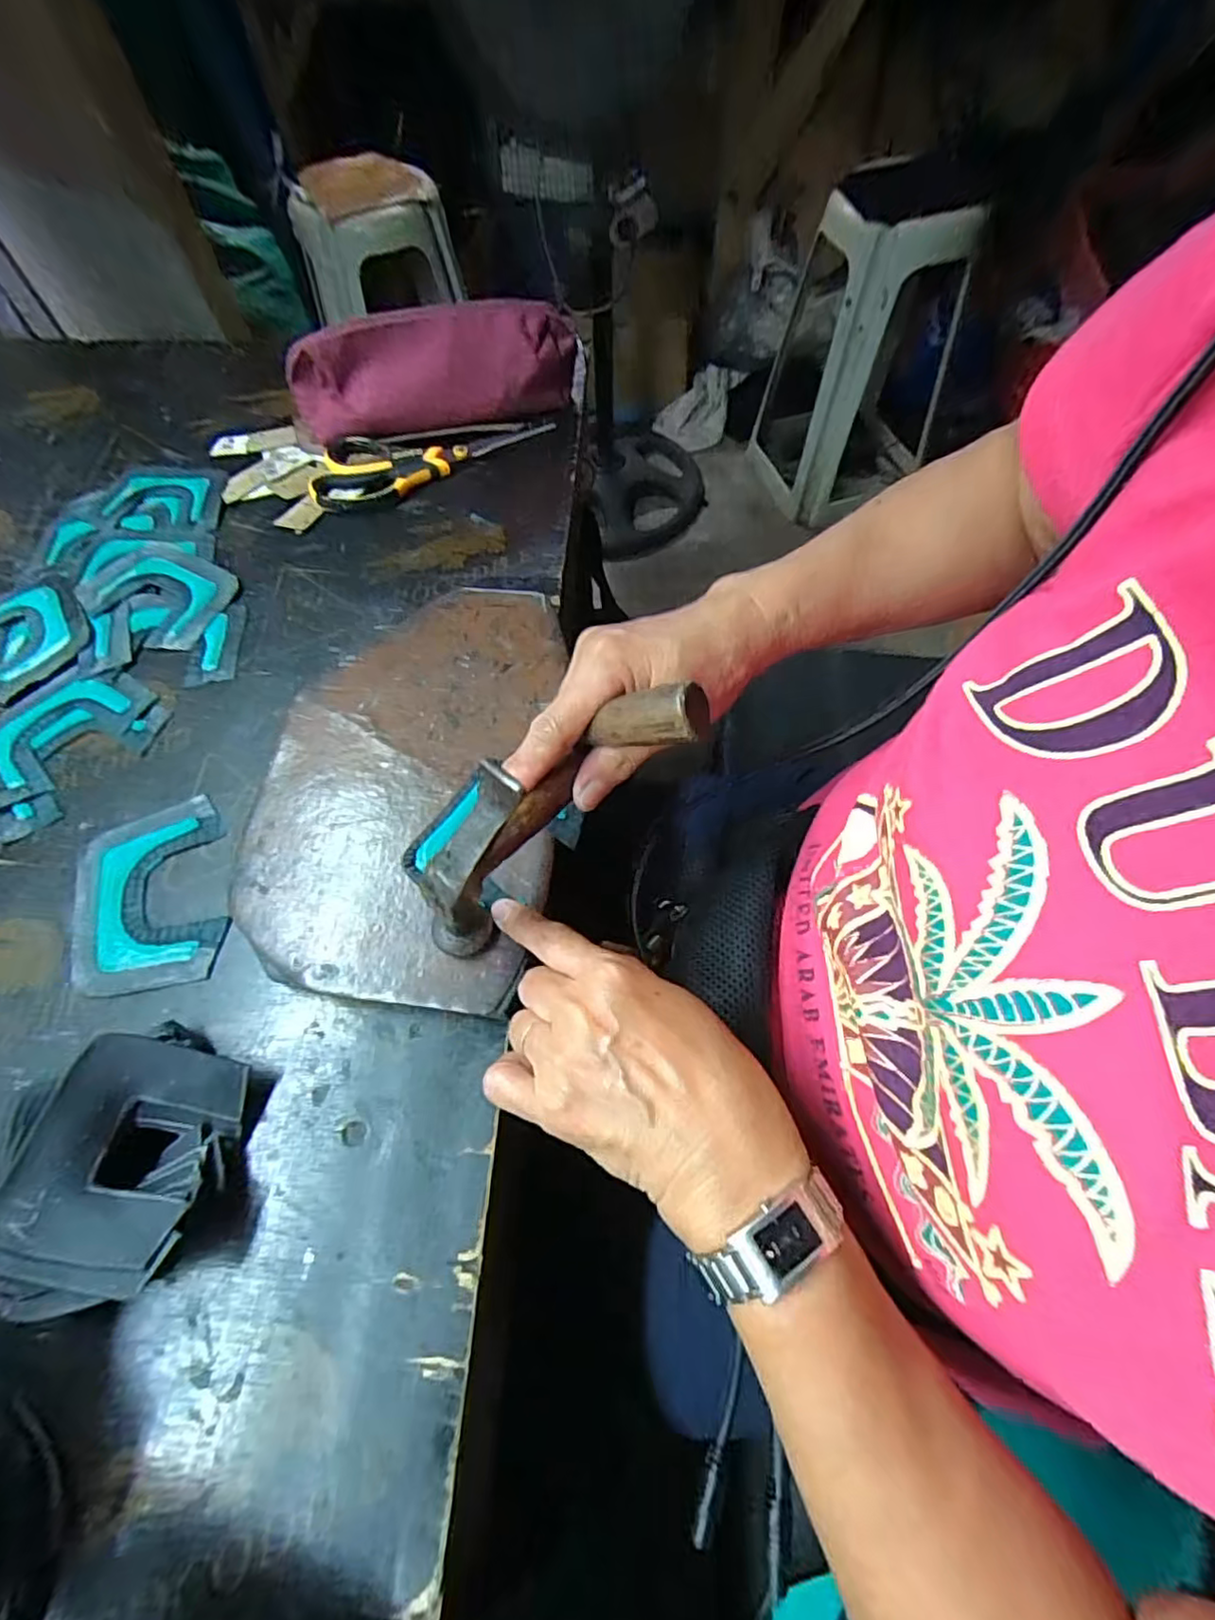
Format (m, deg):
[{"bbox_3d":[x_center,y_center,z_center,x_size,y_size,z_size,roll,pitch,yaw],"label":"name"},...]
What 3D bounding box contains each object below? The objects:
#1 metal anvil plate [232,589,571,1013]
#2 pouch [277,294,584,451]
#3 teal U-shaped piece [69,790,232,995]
[{"bbox_3d":[-0.114,-0.023,0.373,0.163,0.021,0.266,1,62,2],"label":"metal anvil plate"},{"bbox_3d":[-0.141,-0.360,0.516,0.228,0.076,0.045,-15,63,-6],"label":"pouch"},{"bbox_3d":[-0.258,0.047,0.352,0.078,0.004,0.112,-18,63,-8],"label":"teal U-shaped piece"}]

